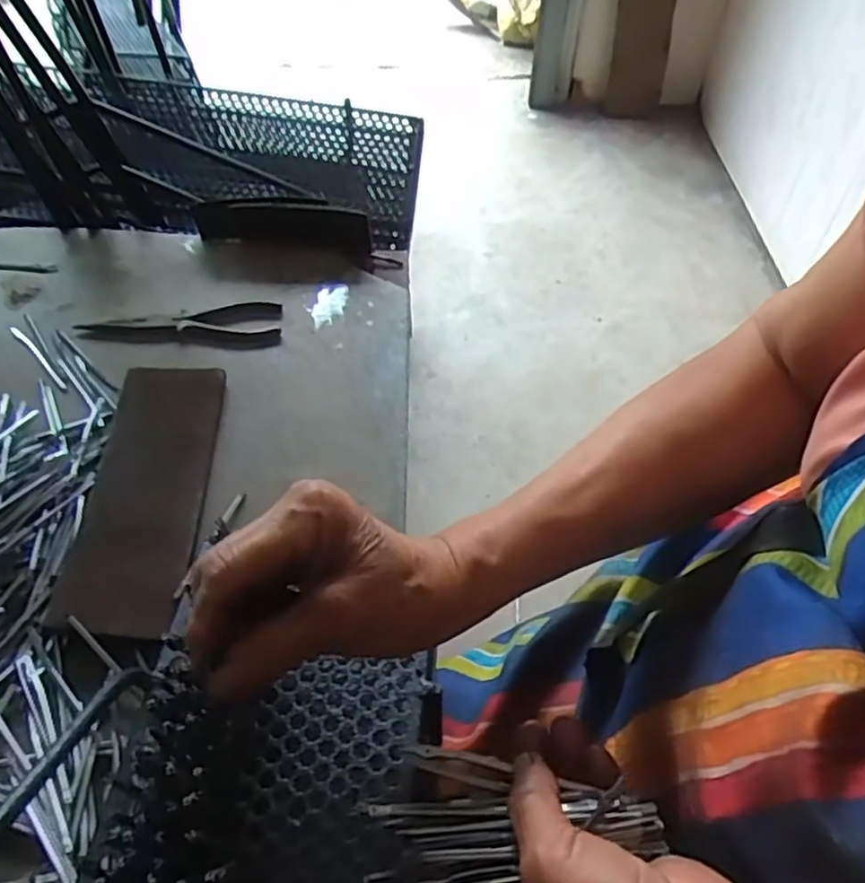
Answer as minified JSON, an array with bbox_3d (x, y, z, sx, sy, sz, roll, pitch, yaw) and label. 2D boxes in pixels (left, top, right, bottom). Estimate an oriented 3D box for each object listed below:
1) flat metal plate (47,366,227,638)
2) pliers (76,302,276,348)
[{"bbox_3d":[-0.222,0.032,0.536,0.088,0.020,0.245,-2,49,-5],"label":"flat metal plate"},{"bbox_3d":[-0.241,-0.115,0.667,0.187,0.009,0.060,0,49,-3],"label":"pliers"}]

